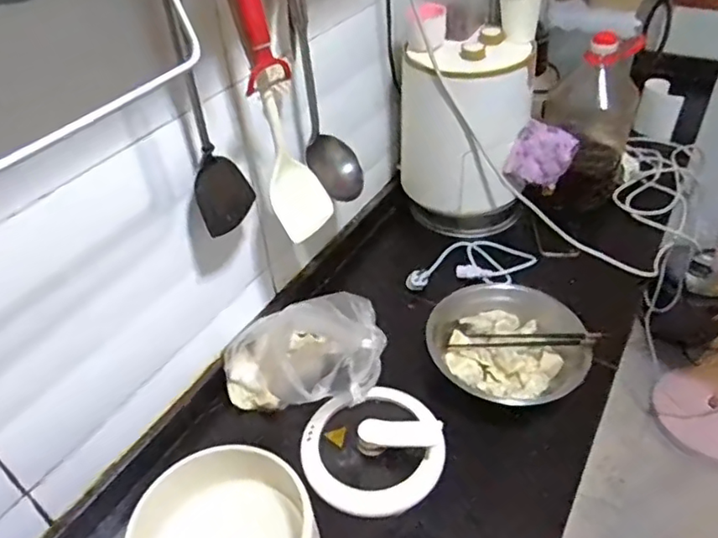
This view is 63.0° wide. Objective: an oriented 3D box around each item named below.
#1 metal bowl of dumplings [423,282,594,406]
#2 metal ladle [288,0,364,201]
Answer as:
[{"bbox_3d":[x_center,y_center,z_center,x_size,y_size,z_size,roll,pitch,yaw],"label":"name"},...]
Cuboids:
[{"bbox_3d":[0.234,0.123,0.918,0.244,0.070,0.214,-12,41,-9],"label":"metal bowl of dumplings"},{"bbox_3d":[-0.045,-0.265,0.812,0.081,0.365,0.086,-5,40,-1],"label":"metal ladle"}]

